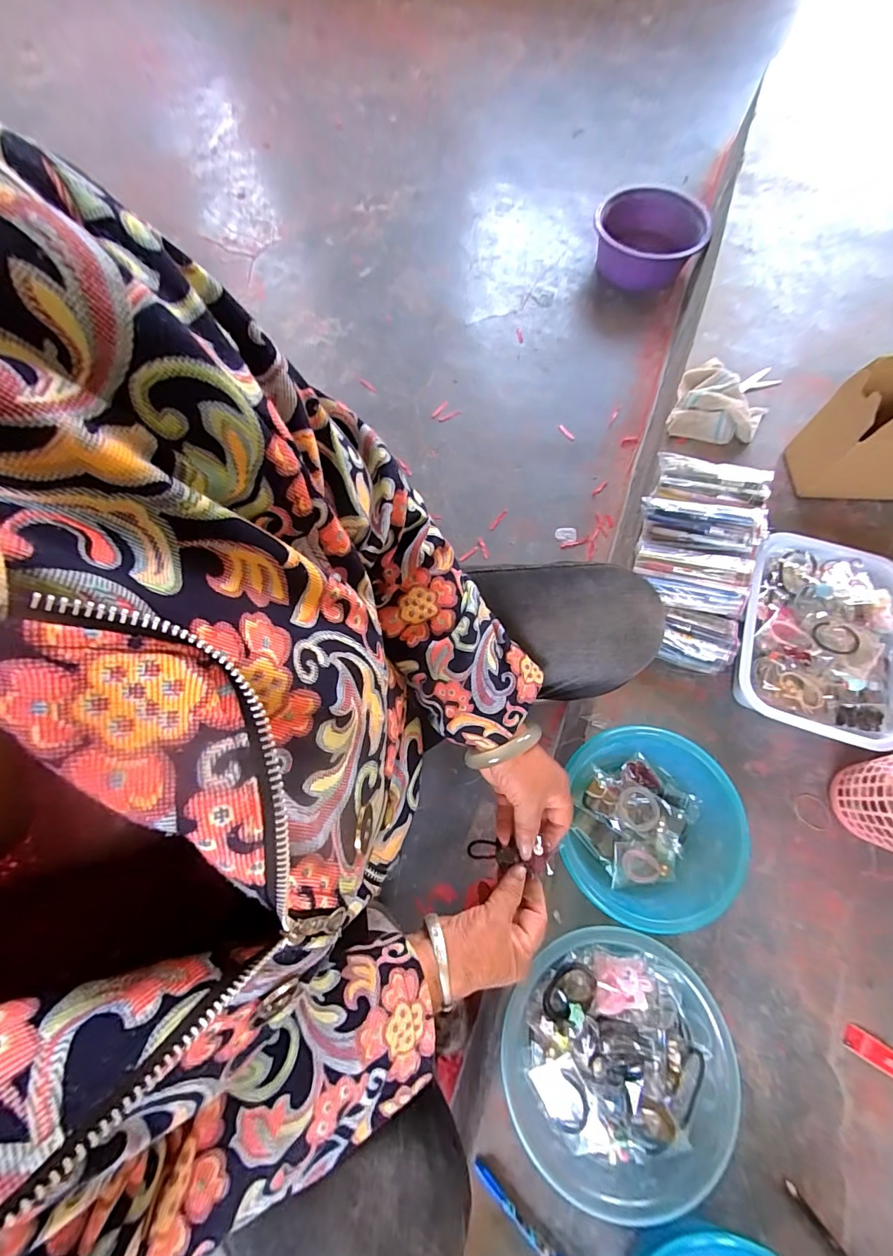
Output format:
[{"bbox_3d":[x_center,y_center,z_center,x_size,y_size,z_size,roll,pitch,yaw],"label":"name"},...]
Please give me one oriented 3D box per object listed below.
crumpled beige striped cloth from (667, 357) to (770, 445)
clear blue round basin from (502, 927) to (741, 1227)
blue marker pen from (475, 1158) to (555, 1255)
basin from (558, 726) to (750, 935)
[{"bbox_3d":[0.497,-0.404,0.799,0.151,0.052,0.146,24,74,8],"label":"crumpled beige striped cloth"},{"bbox_3d":[0.186,0.473,0.495,0.222,0.072,0.238,0,72,0],"label":"clear blue round basin"},{"bbox_3d":[0.087,0.647,0.469,0.152,0.018,0.021,40,77,12],"label":"blue marker pen"},{"bbox_3d":[0.261,0.249,0.565,0.198,0.079,0.217,0,72,0],"label":"basin"}]

